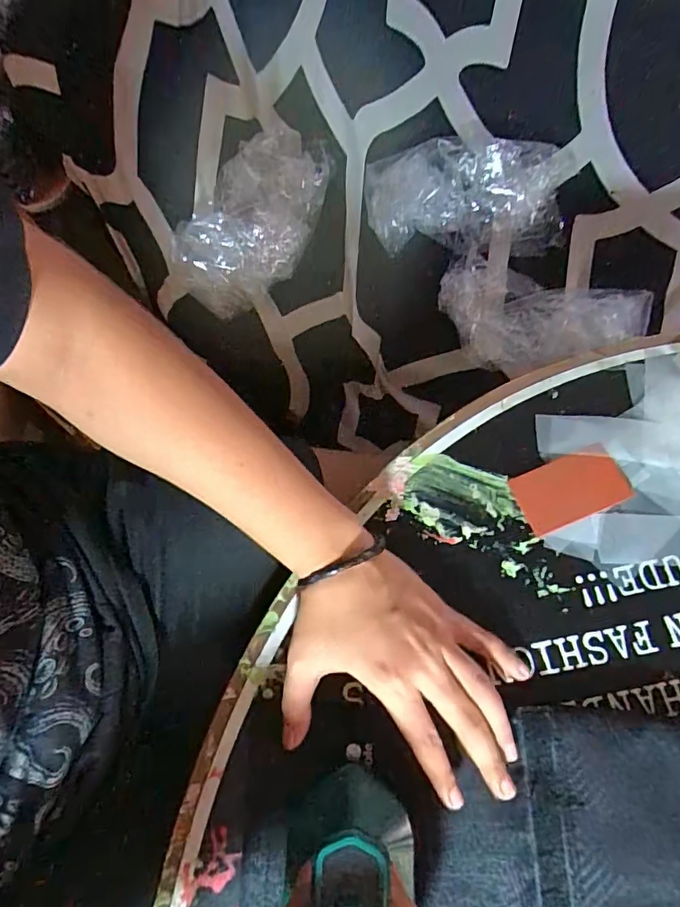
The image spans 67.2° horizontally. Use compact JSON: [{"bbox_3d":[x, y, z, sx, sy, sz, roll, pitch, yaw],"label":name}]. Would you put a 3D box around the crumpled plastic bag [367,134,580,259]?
[{"bbox_3d":[0.198,-0.411,0.815,0.313,0.106,0.141,7,69,5],"label":"crumpled plastic bag"}]

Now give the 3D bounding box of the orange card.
[{"bbox_3d":[0.187,0.029,0.415,0.087,0.005,0.049,-20,73,-6],"label":"orange card"}]

